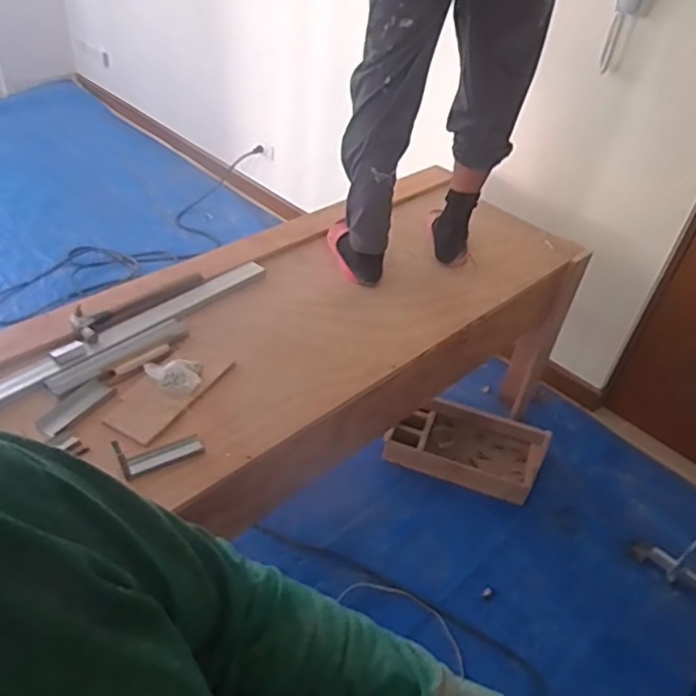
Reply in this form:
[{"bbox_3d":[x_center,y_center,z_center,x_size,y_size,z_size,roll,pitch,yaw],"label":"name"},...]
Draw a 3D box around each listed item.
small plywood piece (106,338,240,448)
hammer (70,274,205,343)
[{"bbox_3d":[-0.347,0.076,1.200,0.112,0.017,0.285,21,43,16],"label":"small plywood piece"},{"bbox_3d":[-0.478,-0.109,1.367,0.104,0.027,0.319,29,45,24],"label":"hammer"}]

